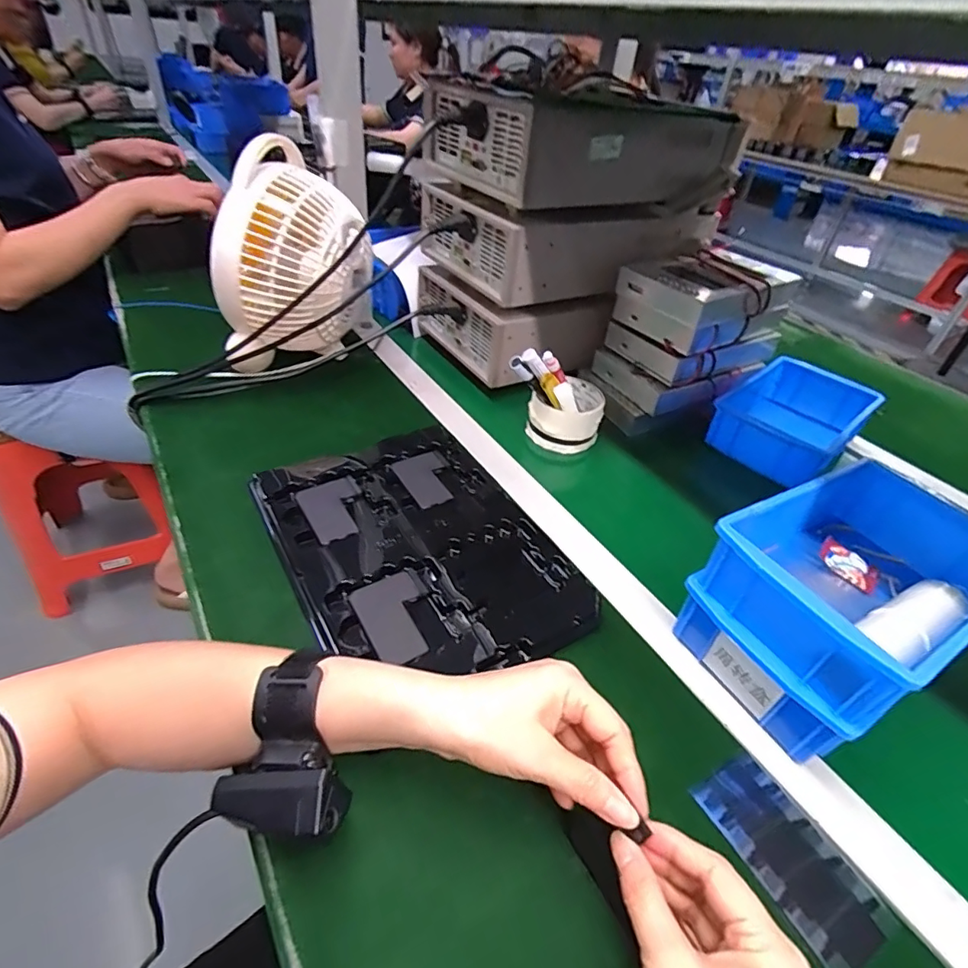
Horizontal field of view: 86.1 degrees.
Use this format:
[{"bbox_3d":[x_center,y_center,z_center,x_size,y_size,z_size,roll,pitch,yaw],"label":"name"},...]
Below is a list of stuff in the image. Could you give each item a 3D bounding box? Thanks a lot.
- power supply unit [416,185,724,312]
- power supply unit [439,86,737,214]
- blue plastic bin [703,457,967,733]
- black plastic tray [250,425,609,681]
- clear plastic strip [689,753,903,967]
[{"bbox_3d":[0.112,-0.346,0.707,0.341,0.092,0.210,-19,46,-26],"label":"power supply unit"},{"bbox_3d":[0.127,-0.420,0.638,0.336,0.095,0.214,-19,46,-26],"label":"power supply unit"},{"bbox_3d":[0.270,0.060,0.373,0.203,0.065,0.131,-20,46,-27],"label":"blue plastic bin"},{"bbox_3d":[-0.061,0.051,0.464,0.211,0.013,0.285,-20,46,-27],"label":"black plastic tray"},{"bbox_3d":[0.186,0.224,0.314,0.057,0.004,0.108,-19,46,-26],"label":"clear plastic strip"}]

